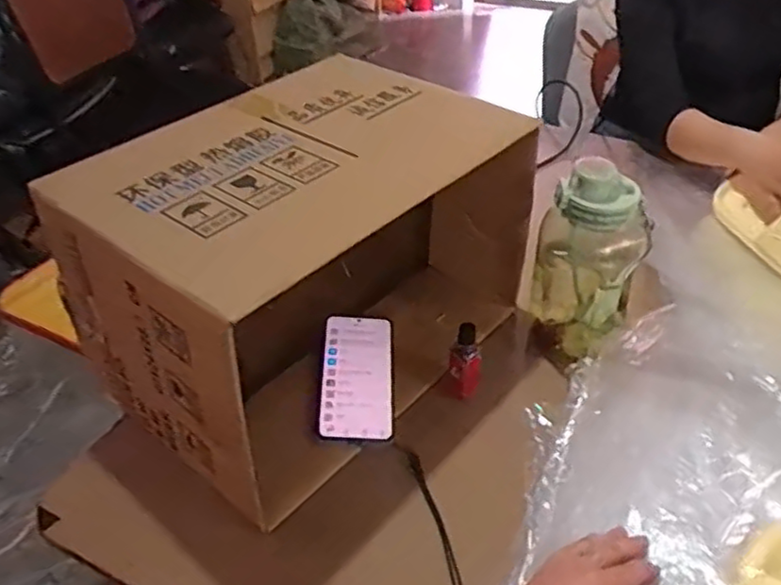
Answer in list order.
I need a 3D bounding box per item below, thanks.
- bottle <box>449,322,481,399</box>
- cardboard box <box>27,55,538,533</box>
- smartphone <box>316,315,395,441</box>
[{"bbox_3d":[0.076,0.066,0.705,0.030,0.083,0.031,4,39,9],"label":"bottle"},{"bbox_3d":[-0.075,-0.041,0.716,0.301,0.254,0.422,26,47,31],"label":"cardboard box"},{"bbox_3d":[-0.035,0.084,0.722,0.076,0.014,0.158,4,43,-4],"label":"smartphone"}]

